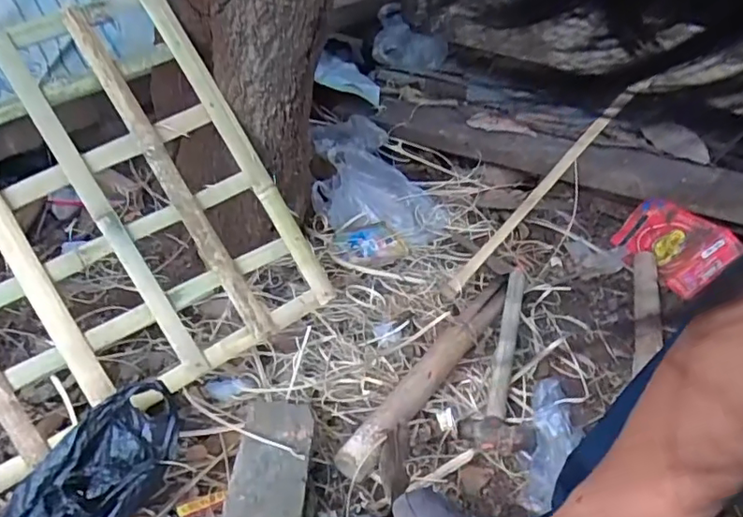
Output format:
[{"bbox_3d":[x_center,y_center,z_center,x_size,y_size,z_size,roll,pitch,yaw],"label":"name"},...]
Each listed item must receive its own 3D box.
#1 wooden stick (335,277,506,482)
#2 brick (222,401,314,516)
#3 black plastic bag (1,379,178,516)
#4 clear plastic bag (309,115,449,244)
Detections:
[{"bbox_3d":[0.101,0.139,0.814,0.052,0.045,0.441,26,43,27],"label":"wooden stick"},{"bbox_3d":[-0.112,0.249,0.647,0.081,0.066,0.172,4,38,1],"label":"brick"},{"bbox_3d":[-0.297,0.245,0.601,0.213,0.101,0.130,-29,48,-34],"label":"black plastic bag"},{"bbox_3d":[0.008,-0.169,1.116,0.266,0.096,0.309,-1,38,-5],"label":"clear plastic bag"}]

